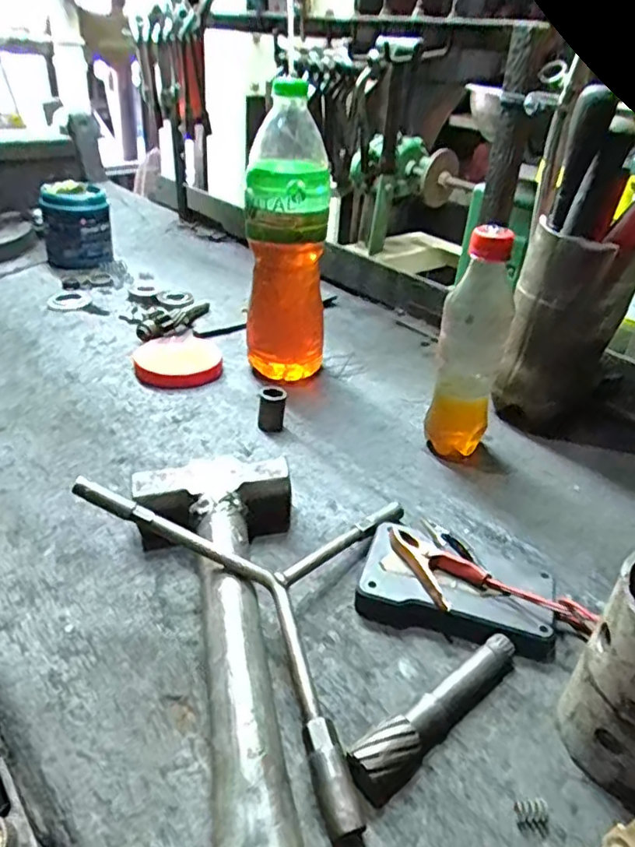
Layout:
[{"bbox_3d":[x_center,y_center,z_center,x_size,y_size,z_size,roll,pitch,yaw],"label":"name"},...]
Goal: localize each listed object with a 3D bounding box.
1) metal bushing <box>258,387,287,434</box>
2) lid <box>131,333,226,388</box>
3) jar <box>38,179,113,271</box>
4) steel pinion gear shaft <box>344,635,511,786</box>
[{"bbox_3d":[-0.040,-0.012,0.536,0.022,0.041,0.020,2,33,-3],"label":"metal bushing"},{"bbox_3d":[-0.145,-0.066,0.627,0.086,0.015,0.095,-8,34,-18],"label":"lid"},{"bbox_3d":[-0.341,-0.278,0.853,0.091,0.099,0.078,-9,35,-19],"label":"jar"},{"bbox_3d":[0.066,0.150,0.319,0.118,0.019,0.020,-21,40,-33],"label":"steel pinion gear shaft"}]

